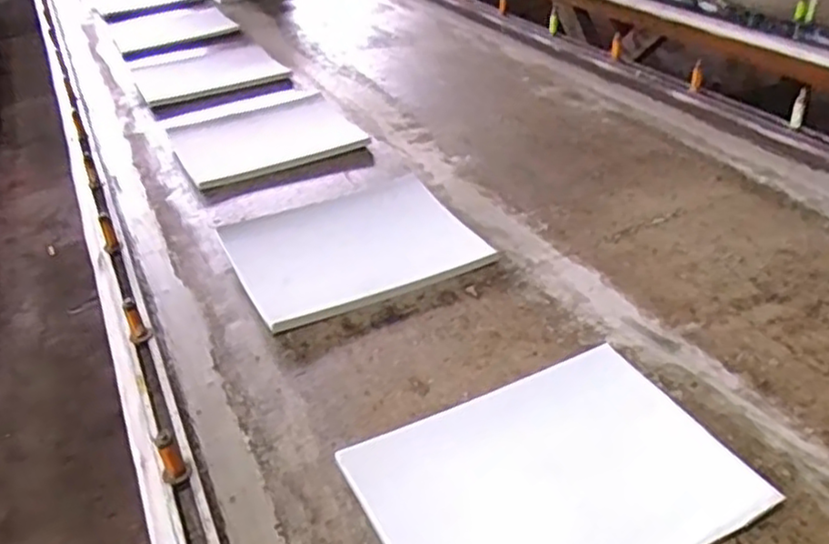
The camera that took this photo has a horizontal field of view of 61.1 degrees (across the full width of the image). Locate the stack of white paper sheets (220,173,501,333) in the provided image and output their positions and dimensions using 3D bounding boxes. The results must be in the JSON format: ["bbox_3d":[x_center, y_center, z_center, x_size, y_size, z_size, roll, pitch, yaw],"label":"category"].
[{"bbox_3d":[-0.074,-0.035,0.837,0.270,0.023,0.218,-19,38,-20],"label":"stack of white paper sheets"}]

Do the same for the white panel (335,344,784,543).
[{"bbox_3d":[0.101,0.159,0.545,0.265,0.014,0.202,-19,39,-19],"label":"white panel"}]

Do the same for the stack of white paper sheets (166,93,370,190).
[{"bbox_3d":[-0.238,-0.219,1.132,0.272,0.015,0.265,-19,38,-20],"label":"stack of white paper sheets"}]

